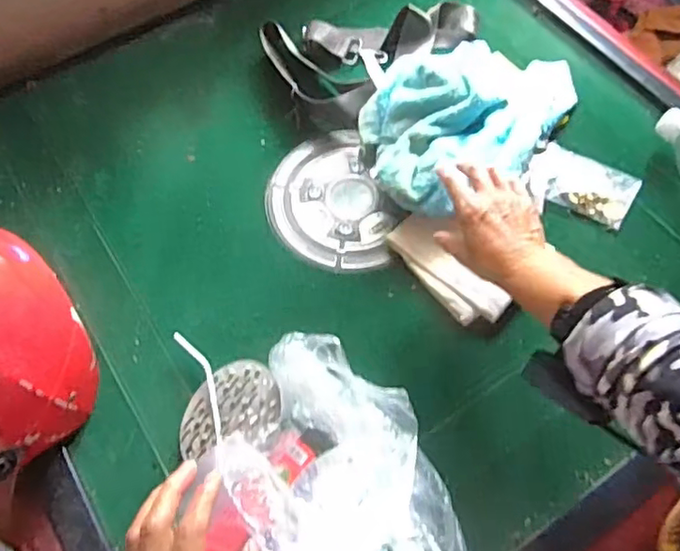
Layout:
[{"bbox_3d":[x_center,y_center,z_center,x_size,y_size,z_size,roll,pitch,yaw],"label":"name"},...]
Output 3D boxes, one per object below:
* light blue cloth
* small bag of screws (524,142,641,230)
[{"bbox_3d":[0.140,-0.196,0.694,0.198,0.068,0.297,29,66,16],"label":"light blue cloth"},{"bbox_3d":[0.277,-0.104,0.693,0.116,0.015,0.073,24,65,14],"label":"small bag of screws"}]

